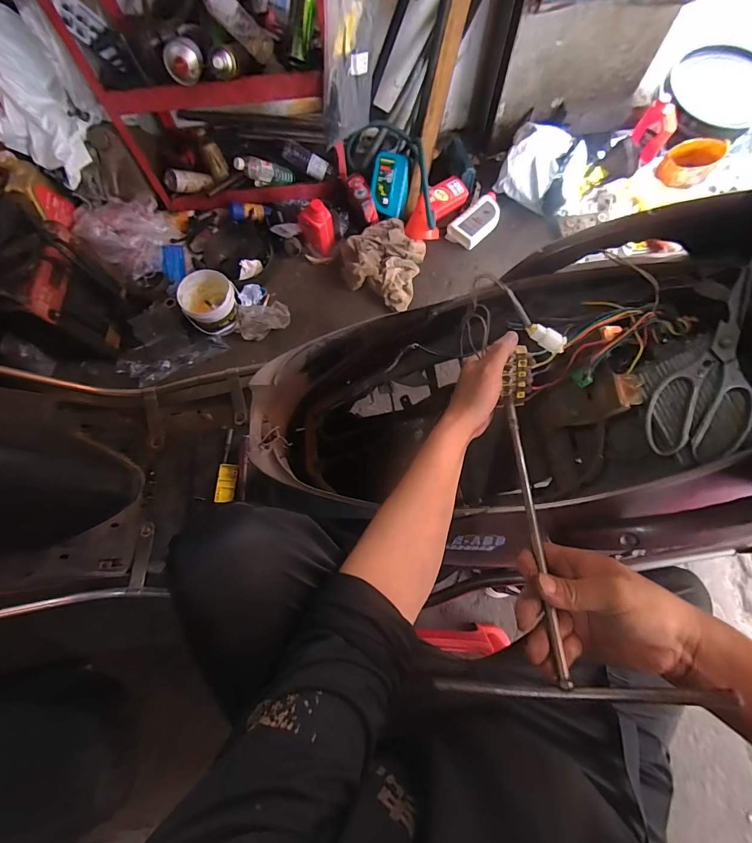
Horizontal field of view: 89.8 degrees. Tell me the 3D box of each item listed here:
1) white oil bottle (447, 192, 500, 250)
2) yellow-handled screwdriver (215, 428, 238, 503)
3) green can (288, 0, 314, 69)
[{"bbox_3d":[0.374,-0.741,1.370,0.127,0.050,0.252,40,77,13],"label":"white oil bottle"},{"bbox_3d":[-0.309,0.091,0.795,0.036,0.026,0.159,-1,72,2],"label":"yellow-handled screwdriver"},{"bbox_3d":[-0.204,-1.075,1.018,0.070,0.176,0.055,31,45,11],"label":"green can"}]

